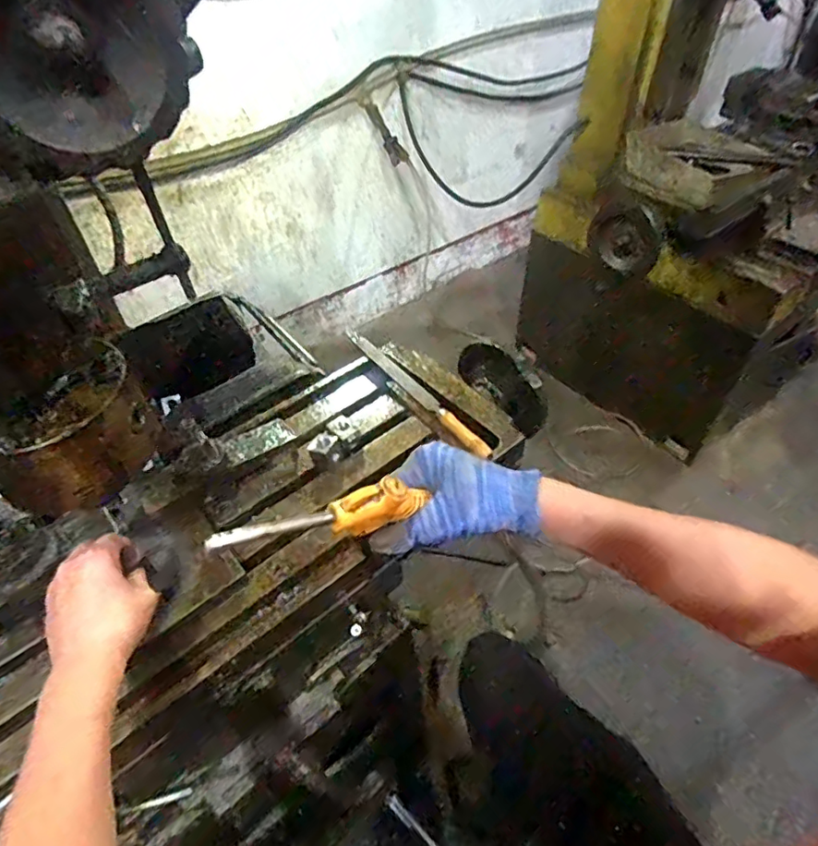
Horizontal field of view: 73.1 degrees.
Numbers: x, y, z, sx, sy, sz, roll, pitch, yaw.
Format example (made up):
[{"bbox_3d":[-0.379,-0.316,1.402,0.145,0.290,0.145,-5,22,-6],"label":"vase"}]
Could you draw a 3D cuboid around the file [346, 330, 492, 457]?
[{"bbox_3d":[0.008,-0.047,0.699,0.028,0.021,0.282,-29,52,-23],"label":"file"}]

